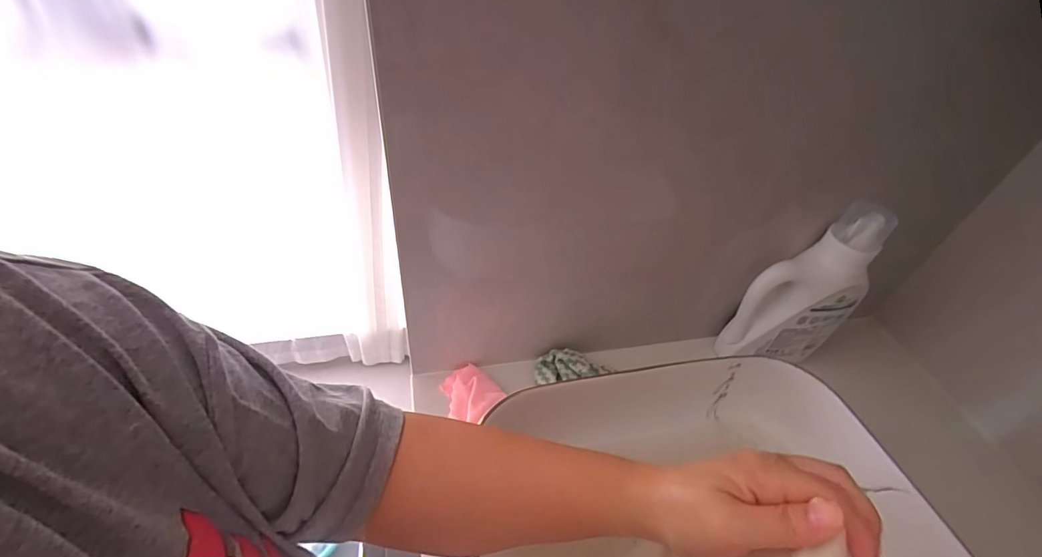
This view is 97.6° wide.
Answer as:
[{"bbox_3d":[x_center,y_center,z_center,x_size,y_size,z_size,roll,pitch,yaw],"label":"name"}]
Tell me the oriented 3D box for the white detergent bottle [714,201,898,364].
[{"bbox_3d":[0.349,0.018,0.562,0.122,0.218,0.066,-13,48,-20],"label":"white detergent bottle"}]

